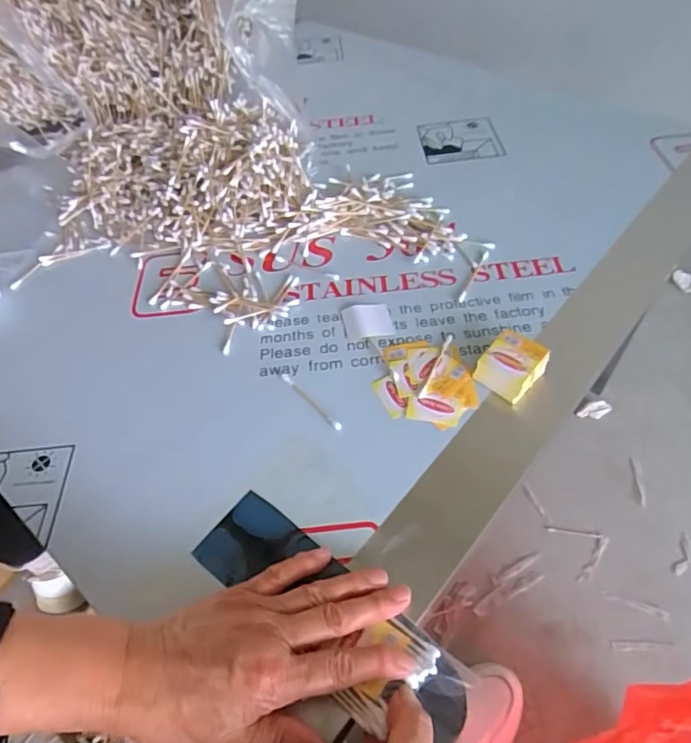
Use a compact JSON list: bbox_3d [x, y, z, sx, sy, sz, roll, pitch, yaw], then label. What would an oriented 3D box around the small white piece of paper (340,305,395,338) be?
[{"bbox_3d":[0.019,-0.046,0.480,0.042,0.004,0.041,-9,52,-2],"label":"small white piece of paper"}]

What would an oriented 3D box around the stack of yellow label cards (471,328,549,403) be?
[{"bbox_3d":[0.133,-0.004,0.426,0.044,0.025,0.045,31,61,26],"label":"stack of yellow label cards"}]

